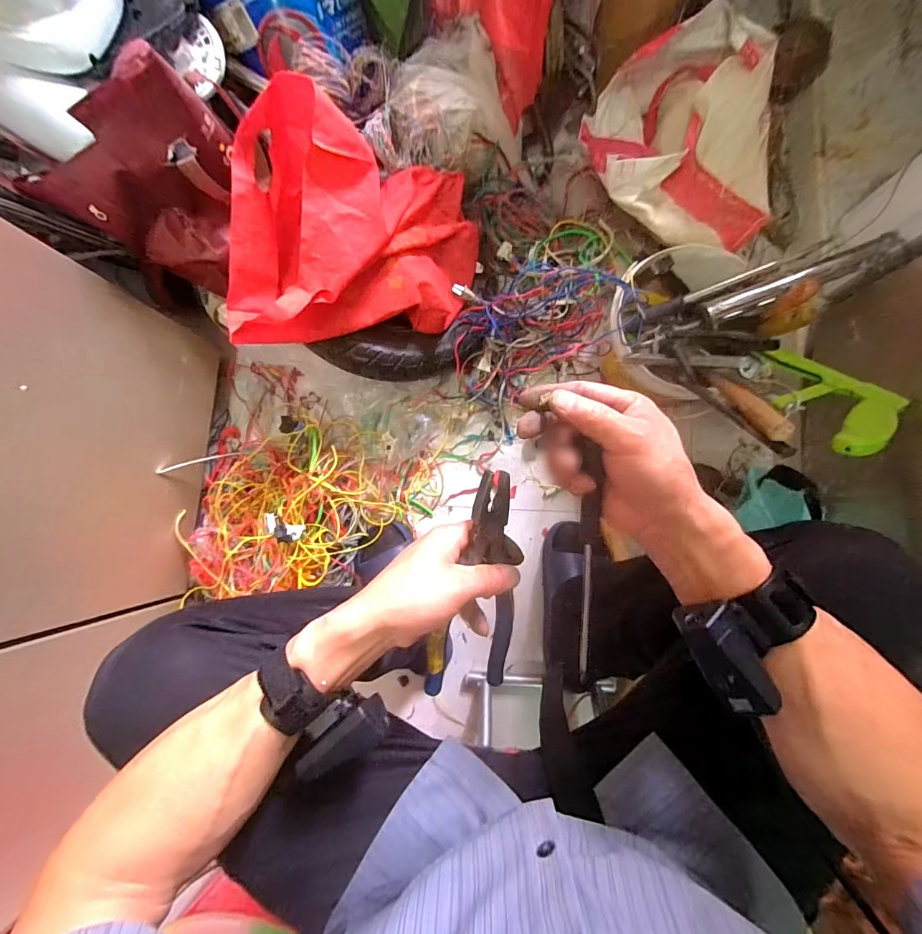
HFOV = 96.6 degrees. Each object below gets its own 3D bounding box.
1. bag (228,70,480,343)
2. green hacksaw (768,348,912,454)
[{"bbox_3d":[-0.154,-0.326,0.586,0.360,0.231,0.258,-16,83,2],"label":"bag"},{"bbox_3d":[0.455,-0.091,0.513,0.111,0.039,0.209,5,43,5],"label":"green hacksaw"}]

